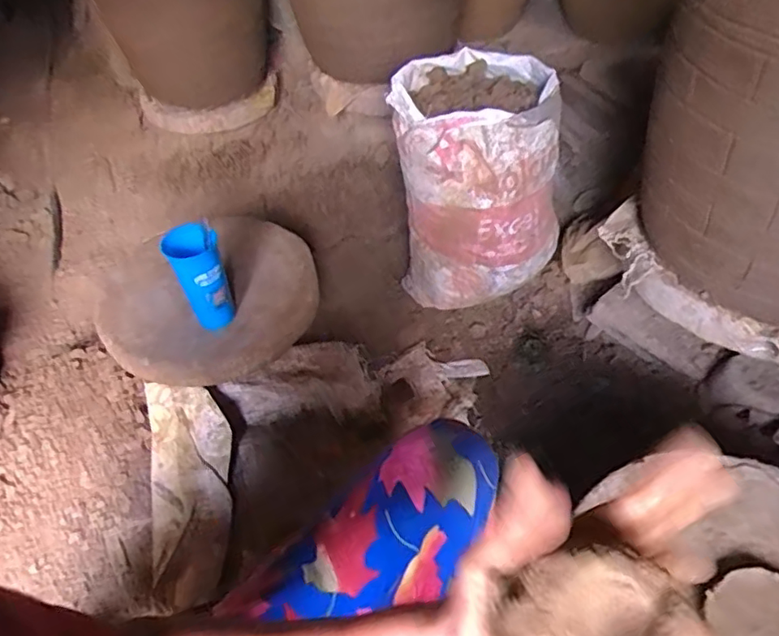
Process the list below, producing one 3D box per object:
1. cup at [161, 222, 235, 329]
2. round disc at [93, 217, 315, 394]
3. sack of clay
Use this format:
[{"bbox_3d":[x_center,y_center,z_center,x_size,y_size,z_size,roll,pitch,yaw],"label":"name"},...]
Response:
[{"bbox_3d":[-0.279,-0.057,0.865,0.075,0.160,0.058,-22,52,-18],"label":"cup"},{"bbox_3d":[-0.302,-0.047,0.986,0.360,0.057,0.344,-22,56,-15],"label":"round disc"},{"bbox_3d":[0.166,-0.257,1.153,0.309,0.407,0.297,-6,48,-5],"label":"sack of clay"}]

